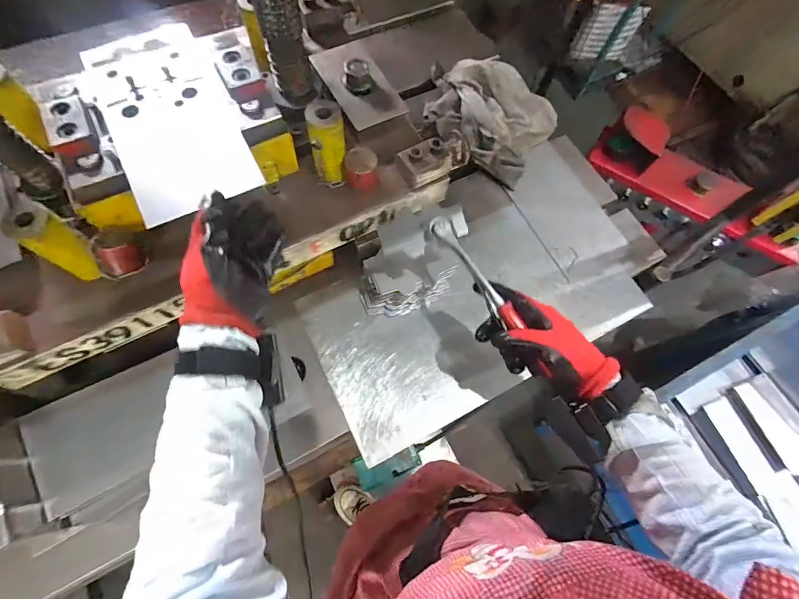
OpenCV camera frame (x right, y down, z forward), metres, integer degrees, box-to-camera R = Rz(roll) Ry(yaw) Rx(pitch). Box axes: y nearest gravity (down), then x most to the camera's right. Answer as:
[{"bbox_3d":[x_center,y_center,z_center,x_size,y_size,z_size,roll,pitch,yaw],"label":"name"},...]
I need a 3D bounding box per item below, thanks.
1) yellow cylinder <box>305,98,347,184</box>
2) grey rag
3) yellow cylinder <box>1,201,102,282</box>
[{"bbox_3d":[-0.084,-0.182,0.461,0.041,0.097,0.040,-9,69,-6],"label":"yellow cylinder"},{"bbox_3d":[0.144,-0.342,0.688,0.255,0.069,0.189,33,71,10],"label":"grey rag"},{"bbox_3d":[-0.344,-0.055,0.394,0.038,0.091,0.040,31,70,9],"label":"yellow cylinder"}]

